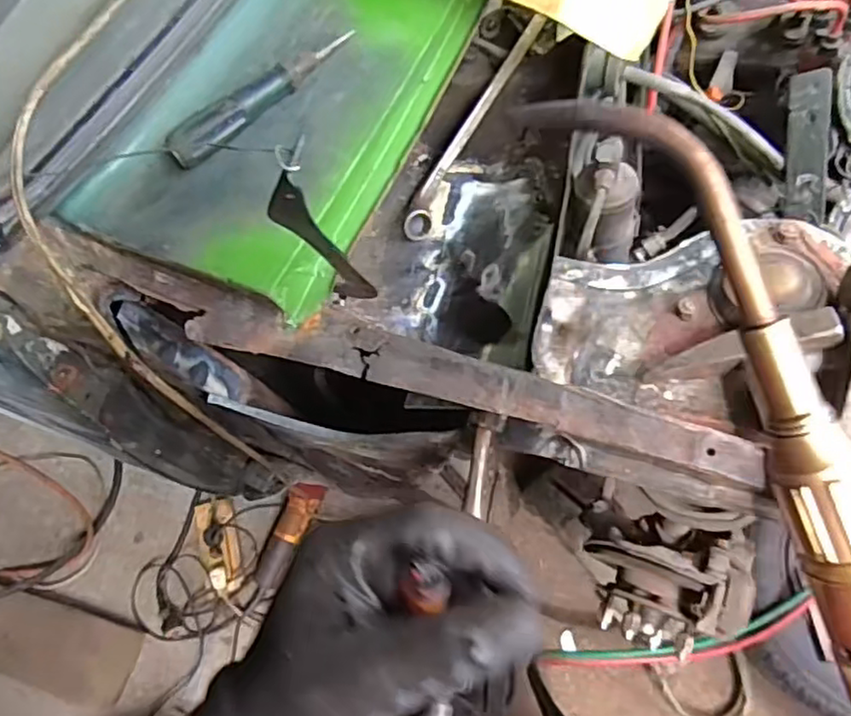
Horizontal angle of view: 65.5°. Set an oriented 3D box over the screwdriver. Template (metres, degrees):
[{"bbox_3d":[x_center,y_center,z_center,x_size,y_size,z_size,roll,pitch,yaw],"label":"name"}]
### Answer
[{"bbox_3d":[-0.117,-0.190,0.472,0.153,0.017,0.023,-43,72,-11],"label":"screwdriver"}]

